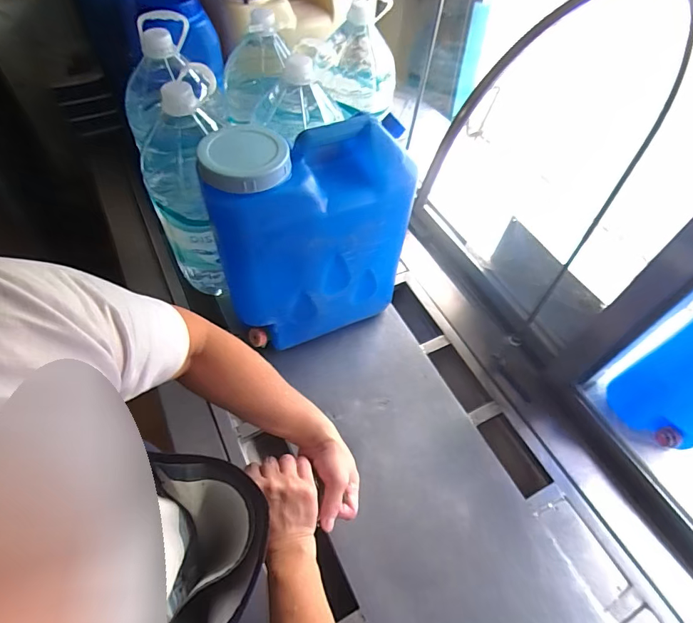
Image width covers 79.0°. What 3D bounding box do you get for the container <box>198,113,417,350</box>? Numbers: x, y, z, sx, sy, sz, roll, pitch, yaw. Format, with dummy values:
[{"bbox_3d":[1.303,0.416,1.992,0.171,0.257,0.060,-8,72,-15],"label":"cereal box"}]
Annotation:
[{"bbox_3d":[-0.051,-0.122,0.730,0.316,0.379,0.142,-20,58,-17],"label":"container"}]

